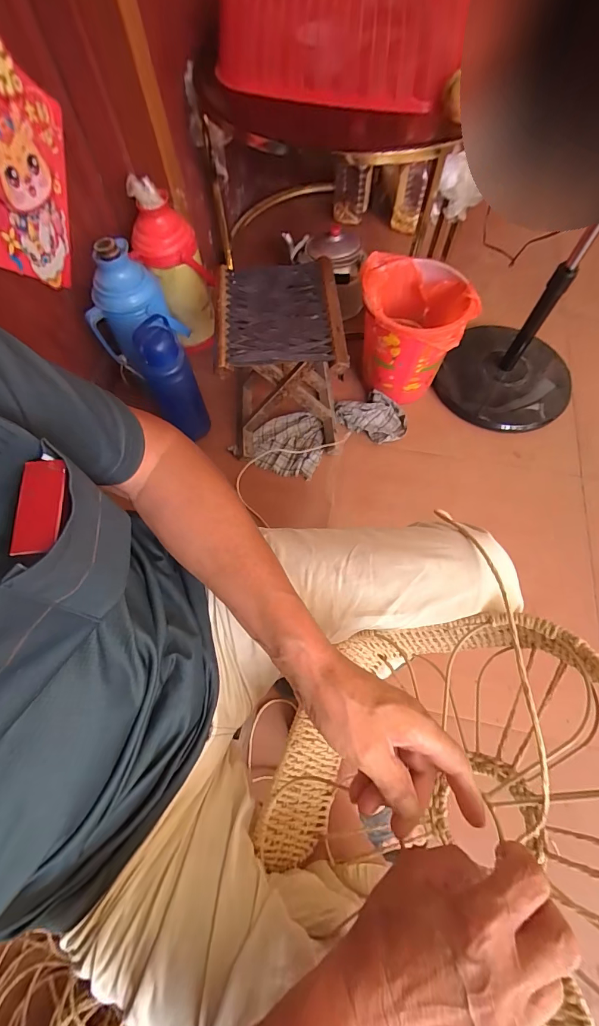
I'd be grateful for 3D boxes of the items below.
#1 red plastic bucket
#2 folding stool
[{"bbox_3d":[0.270,-0.441,0.990,0.244,0.265,0.220,1,65,1],"label":"red plastic bucket"},{"bbox_3d":[-0.040,-0.346,0.928,0.255,0.312,0.297,-4,65,-2],"label":"folding stool"}]

